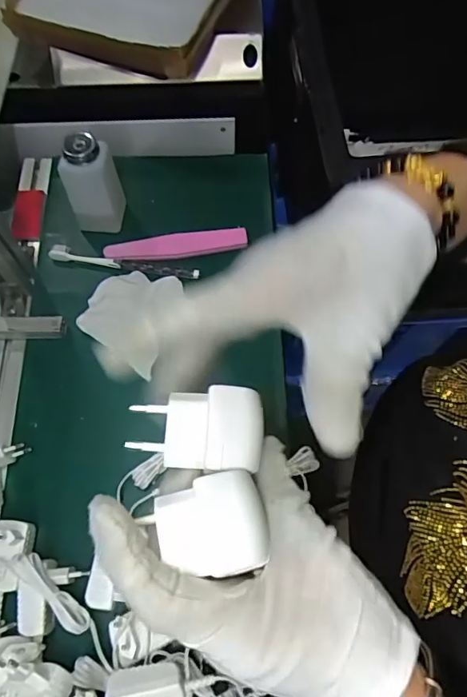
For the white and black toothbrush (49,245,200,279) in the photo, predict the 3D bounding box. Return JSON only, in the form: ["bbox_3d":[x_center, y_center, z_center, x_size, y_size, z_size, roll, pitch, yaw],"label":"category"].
[{"bbox_3d":[-0.134,-0.105,0.581,0.184,0.009,0.018,9,67,4],"label":"white and black toothbrush"}]

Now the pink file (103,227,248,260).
[{"bbox_3d":[-0.071,-0.129,0.594,0.175,0.009,0.033,-8,75,-3],"label":"pink file"}]

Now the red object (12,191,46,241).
[{"bbox_3d":[-0.267,-0.175,0.619,0.036,0.013,0.082,-5,67,-2],"label":"red object"}]

